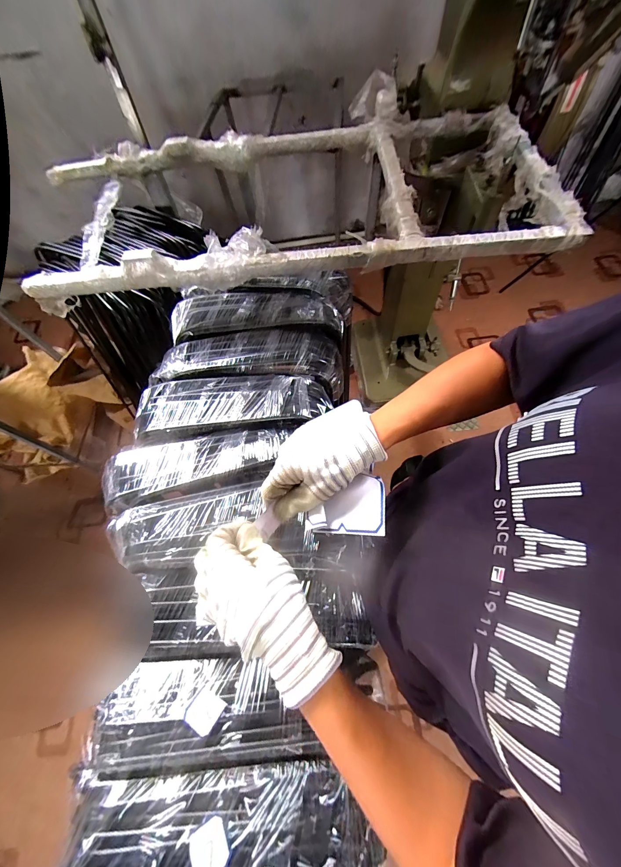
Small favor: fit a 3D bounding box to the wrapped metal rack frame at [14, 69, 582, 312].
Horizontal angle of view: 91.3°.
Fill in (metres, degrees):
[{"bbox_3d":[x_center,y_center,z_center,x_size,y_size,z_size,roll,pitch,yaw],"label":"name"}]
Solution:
[{"bbox_3d":[-0.077,-0.524,0.651,1.082,0.075,0.548,-4,66,3],"label":"wrapped metal rack frame"}]

